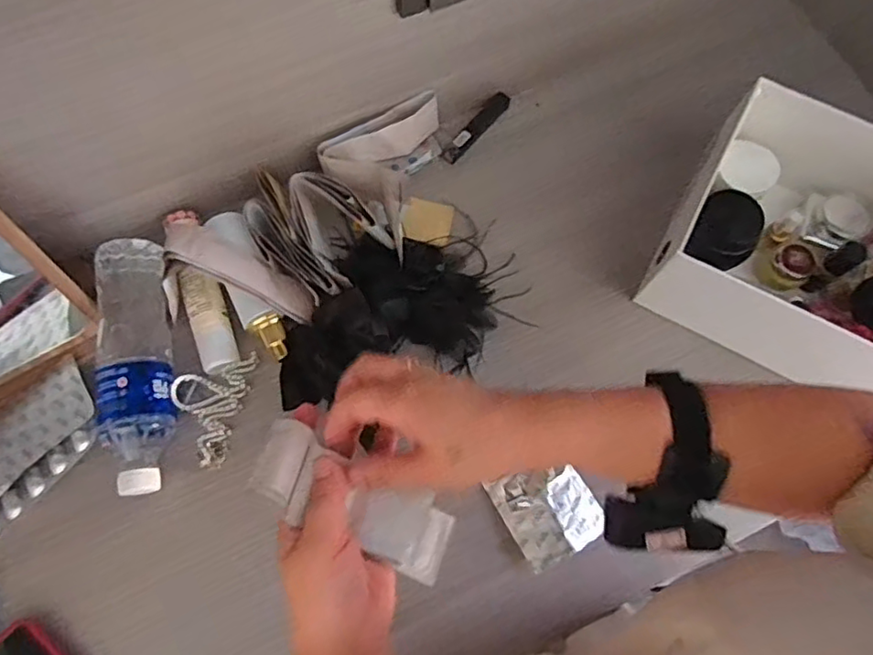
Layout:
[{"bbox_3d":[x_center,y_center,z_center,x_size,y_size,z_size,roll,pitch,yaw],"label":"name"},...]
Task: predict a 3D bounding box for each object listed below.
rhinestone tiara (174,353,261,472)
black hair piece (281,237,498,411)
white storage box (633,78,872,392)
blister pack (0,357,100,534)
[{"bbox_3d":[-0.201,0.068,0.544,0.057,0.038,0.107,14,72,4],"label":"rhinestone tiara"},{"bbox_3d":[-0.044,-0.014,0.569,0.197,0.057,0.165,-2,72,-2],"label":"black hair piece"},{"bbox_3d":[0.375,-0.057,0.559,0.294,0.125,0.207,31,74,9],"label":"white storage box"},{"bbox_3d":[-0.354,0.101,0.524,0.132,0.011,0.100,-39,65,0],"label":"blister pack"}]

